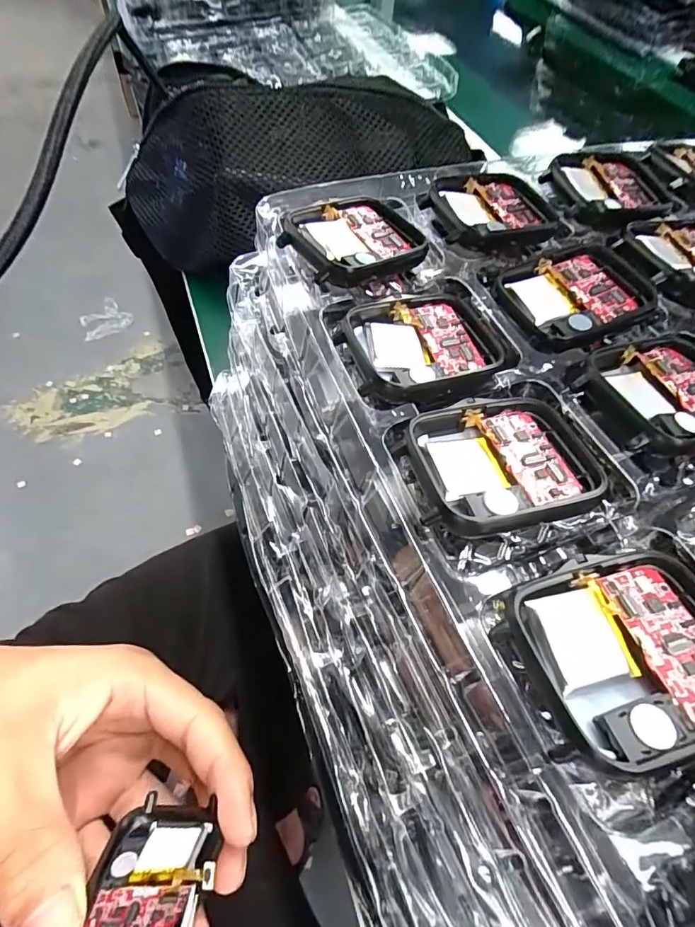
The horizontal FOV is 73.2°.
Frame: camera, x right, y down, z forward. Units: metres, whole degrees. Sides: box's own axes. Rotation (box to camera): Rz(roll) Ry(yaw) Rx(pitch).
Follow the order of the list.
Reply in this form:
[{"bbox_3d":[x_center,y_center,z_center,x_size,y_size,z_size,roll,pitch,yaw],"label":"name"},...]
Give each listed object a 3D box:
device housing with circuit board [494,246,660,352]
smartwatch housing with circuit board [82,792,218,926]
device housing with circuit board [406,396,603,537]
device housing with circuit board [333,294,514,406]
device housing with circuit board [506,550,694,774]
[{"bbox_3d":[0.077,-0.057,0.156,0.049,0.008,0.039,-21,59,-15],"label":"device housing with circuit board"},{"bbox_3d":[-0.062,0.131,0.145,0.007,0.036,0.047,7,68,56],"label":"smartwatch housing with circuit board"},{"bbox_3d":[0.041,-0.002,0.120,0.048,0.010,0.038,-9,57,-8],"label":"device housing with circuit board"},{"bbox_3d":[0.024,-0.036,0.145,0.047,0.006,0.041,-16,58,-13],"label":"device housing with circuit board"},{"bbox_3d":[0.059,0.037,0.095,0.047,0.008,0.037,-7,56,-7],"label":"device housing with circuit board"}]

